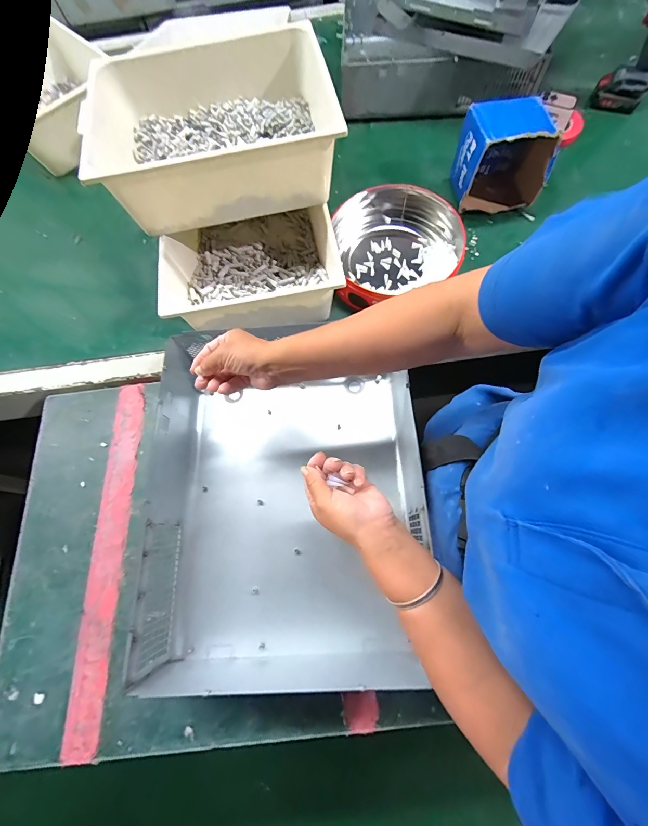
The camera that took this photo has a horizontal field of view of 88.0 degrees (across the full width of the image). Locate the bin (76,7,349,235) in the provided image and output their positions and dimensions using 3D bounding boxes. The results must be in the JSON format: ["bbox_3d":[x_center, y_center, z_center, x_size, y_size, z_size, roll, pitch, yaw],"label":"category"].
[{"bbox_3d":[-0.165,-0.439,0.532,0.353,0.126,0.264,-10,70,0],"label":"bin"}]

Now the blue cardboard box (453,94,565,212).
[{"bbox_3d":[0.336,-0.475,0.620,0.155,0.123,0.116,2,69,3],"label":"blue cardboard box"}]

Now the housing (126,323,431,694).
[{"bbox_3d":[-0.058,0.118,0.442,0.356,0.110,0.399,-1,67,0],"label":"housing"}]

